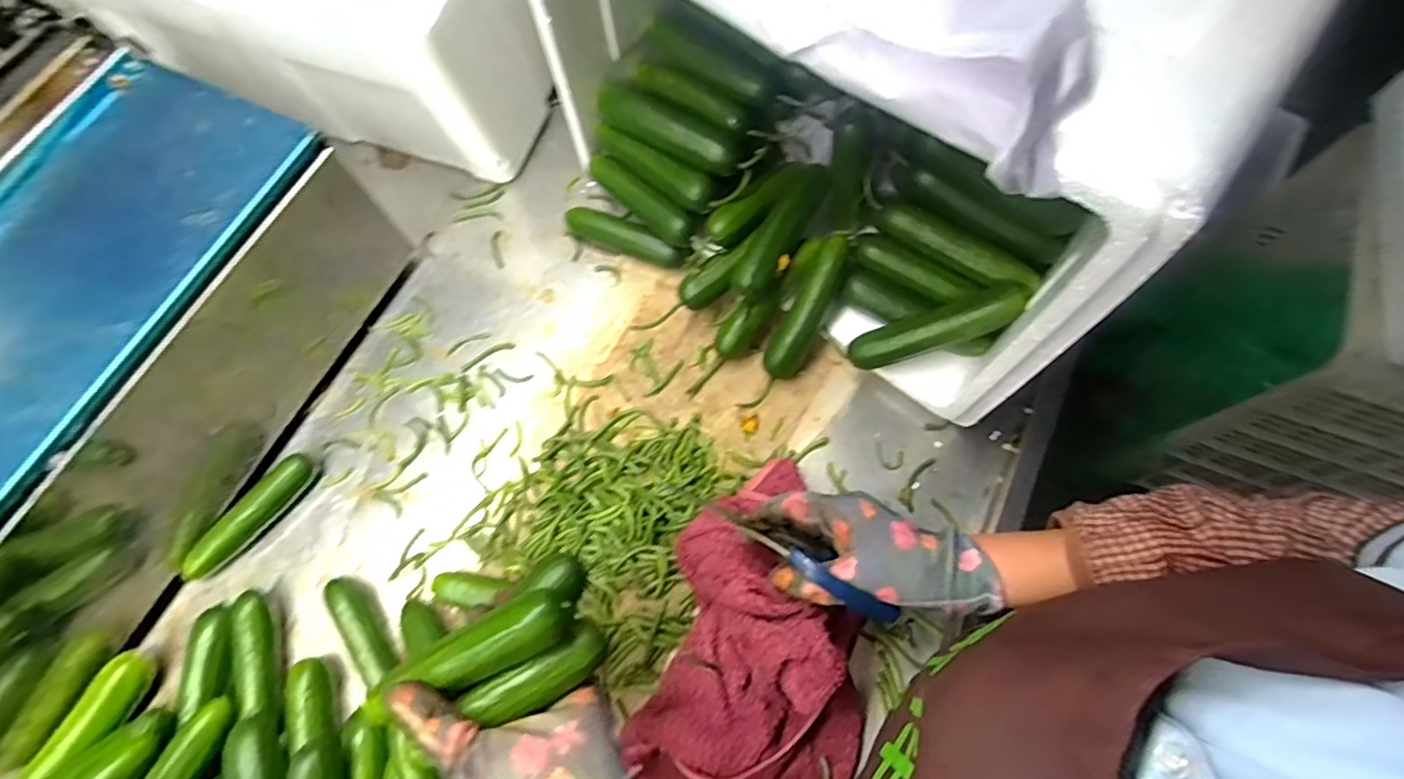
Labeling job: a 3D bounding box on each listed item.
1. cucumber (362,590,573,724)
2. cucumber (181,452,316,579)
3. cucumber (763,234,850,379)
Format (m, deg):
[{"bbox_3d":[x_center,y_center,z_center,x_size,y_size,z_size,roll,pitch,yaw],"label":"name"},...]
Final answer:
[{"bbox_3d":[-0.121,0.141,0.328,0.108,0.033,0.028,-26,70,-5],"label":"cucumber"},{"bbox_3d":[-0.377,0.104,0.518,0.035,0.023,0.118,36,75,14],"label":"cucumber"},{"bbox_3d":[0.089,-0.069,0.525,0.031,0.032,0.126,27,105,12],"label":"cucumber"}]

